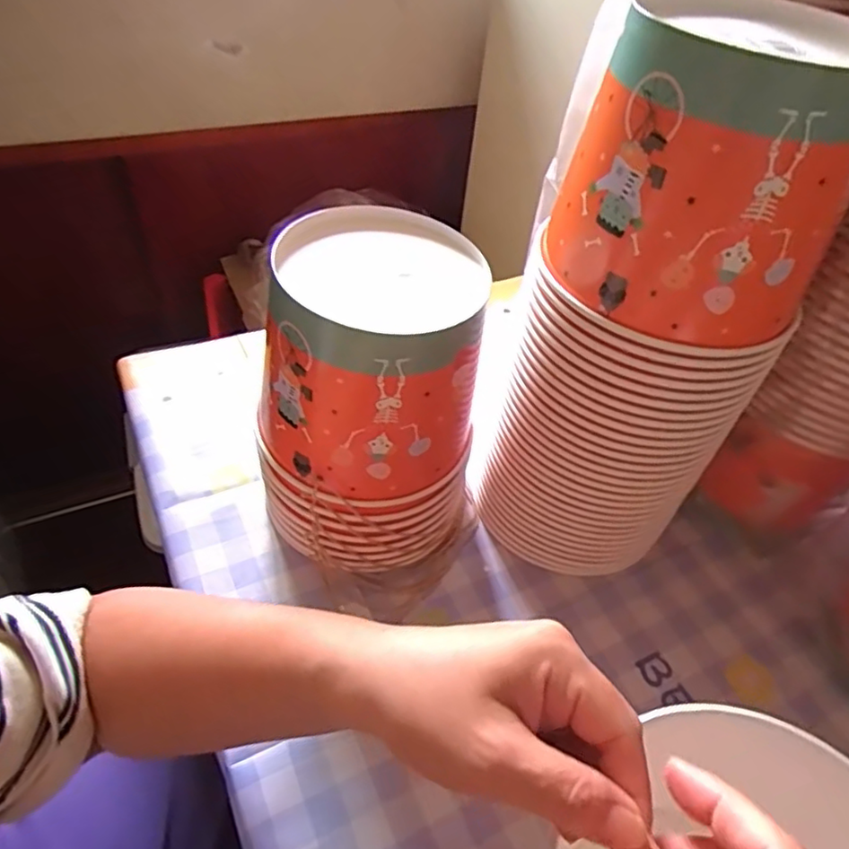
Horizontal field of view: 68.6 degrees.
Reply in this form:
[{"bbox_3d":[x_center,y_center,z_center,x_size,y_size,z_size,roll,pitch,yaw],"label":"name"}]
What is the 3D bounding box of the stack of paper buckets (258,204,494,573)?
[{"bbox_3d":[-0.036,-0.015,0.440,0.146,0.216,0.139,2,46,-5],"label":"stack of paper buckets"}]

